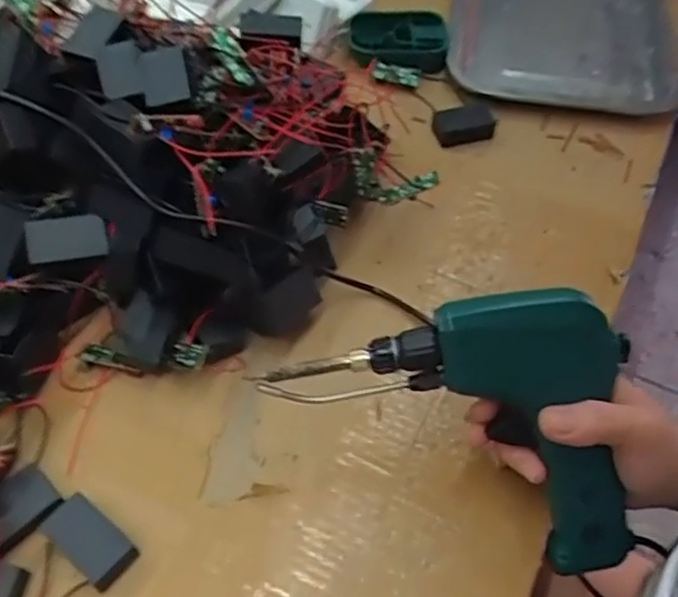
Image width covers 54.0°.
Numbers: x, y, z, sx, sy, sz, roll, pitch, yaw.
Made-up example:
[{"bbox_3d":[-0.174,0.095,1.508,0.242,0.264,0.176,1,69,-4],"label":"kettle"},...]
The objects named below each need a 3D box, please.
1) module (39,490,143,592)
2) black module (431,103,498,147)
[{"bbox_3d":[-0.135,0.129,0.359,0.050,0.014,0.027,34,60,21],"label":"module"},{"bbox_3d":[0.107,-0.149,0.569,0.051,0.013,0.033,-7,54,-7],"label":"black module"}]

